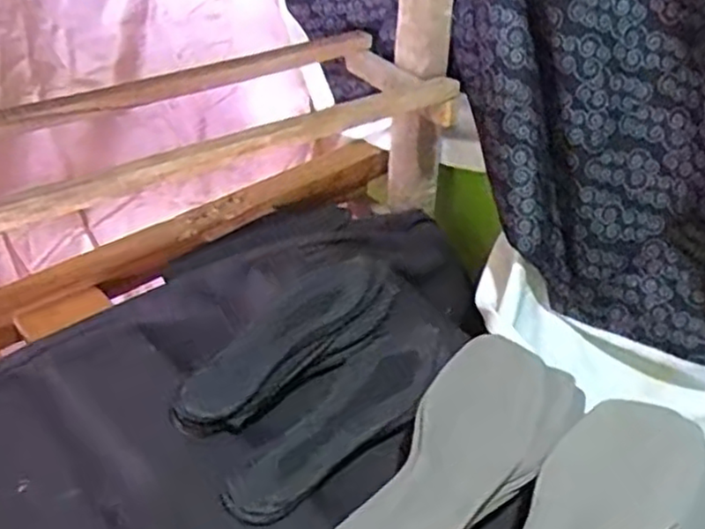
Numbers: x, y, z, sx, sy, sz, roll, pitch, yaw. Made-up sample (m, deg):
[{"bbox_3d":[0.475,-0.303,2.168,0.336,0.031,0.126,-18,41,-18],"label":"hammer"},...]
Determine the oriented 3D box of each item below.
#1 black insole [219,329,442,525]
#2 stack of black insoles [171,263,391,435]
[{"bbox_3d":[0.001,0.131,0.616,0.079,0.012,0.252,27,42,30],"label":"black insole"},{"bbox_3d":[-0.056,0.073,0.666,0.092,0.035,0.254,27,42,31],"label":"stack of black insoles"}]

